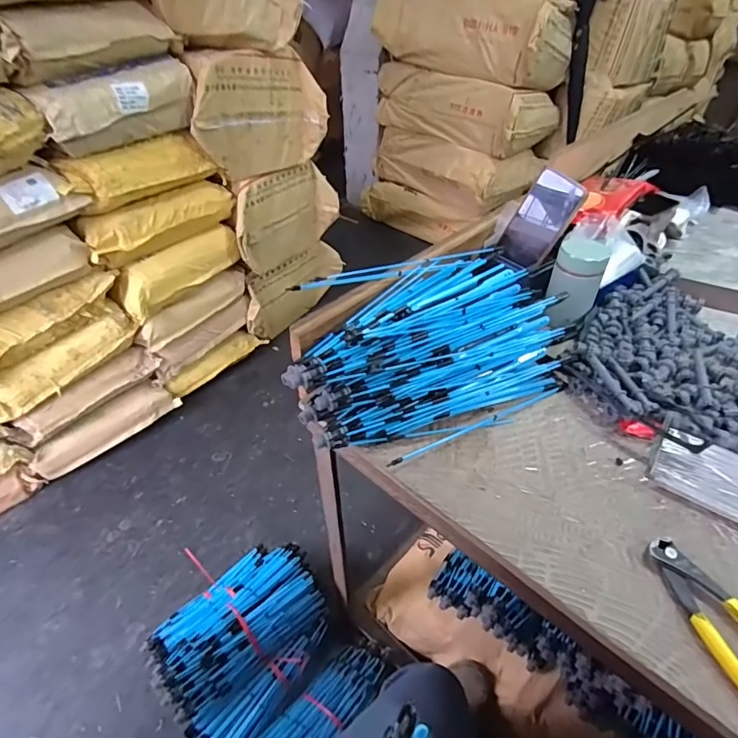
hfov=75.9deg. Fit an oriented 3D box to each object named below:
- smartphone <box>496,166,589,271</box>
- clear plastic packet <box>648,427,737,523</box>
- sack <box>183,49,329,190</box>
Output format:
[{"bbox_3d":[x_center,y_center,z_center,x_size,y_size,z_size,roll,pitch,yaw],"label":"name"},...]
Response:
[{"bbox_3d":[0.246,-0.213,0.687,0.077,0.133,0.016,44,38,21],"label":"smartphone"},{"bbox_3d":[0.367,0.117,0.485,0.131,0.013,0.076,27,60,25],"label":"clear plastic packet"},{"bbox_3d":[-0.329,-0.743,1.394,0.426,0.314,0.140,-34,51,-31],"label":"sack"}]

